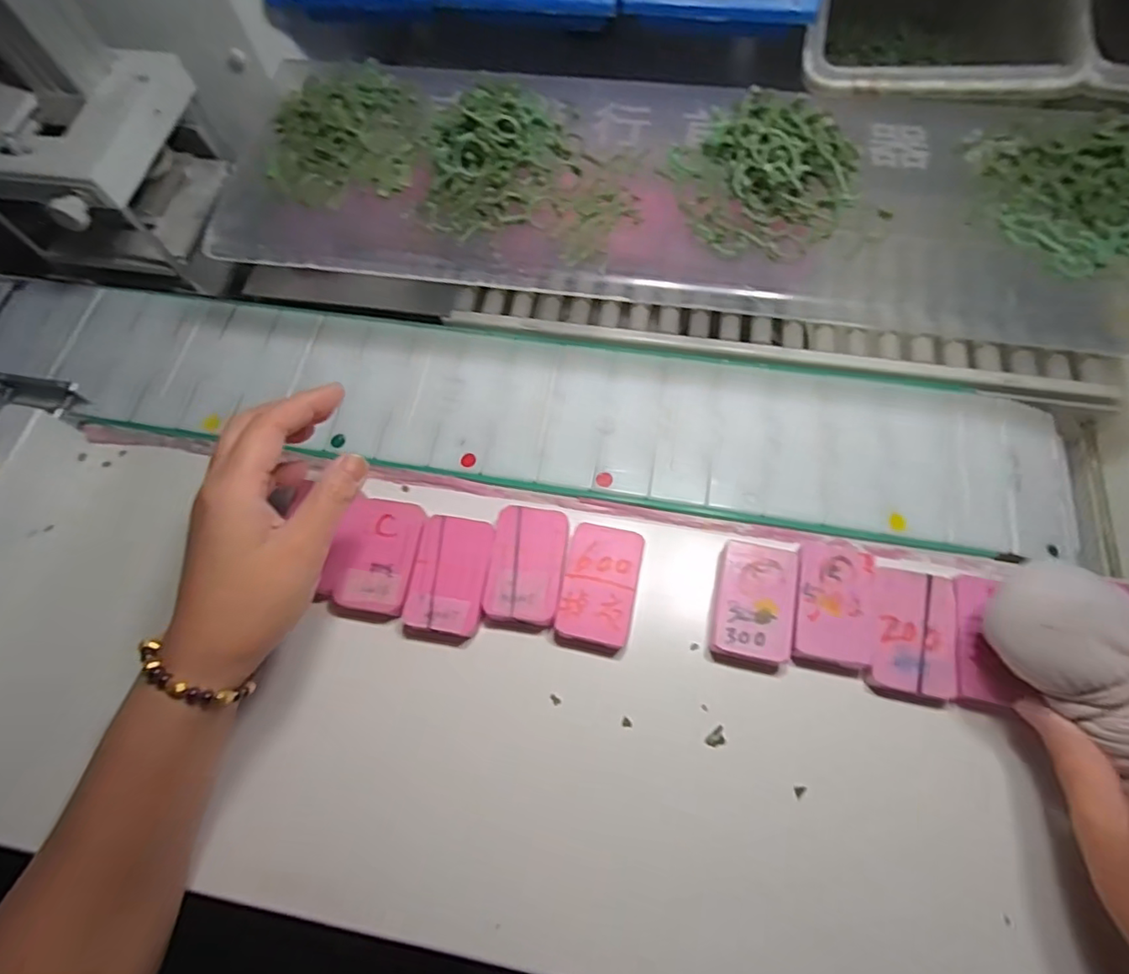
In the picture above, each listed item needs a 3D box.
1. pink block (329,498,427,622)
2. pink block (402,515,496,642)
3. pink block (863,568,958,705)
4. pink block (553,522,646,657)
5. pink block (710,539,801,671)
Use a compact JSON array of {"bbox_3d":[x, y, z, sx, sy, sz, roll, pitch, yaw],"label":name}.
[{"bbox_3d":[-0.117,0.047,0.370,0.046,0.016,0.076,9,70,5],"label":"pink block"},{"bbox_3d":[-0.071,0.057,0.364,0.048,0.019,0.073,10,70,6],"label":"pink block"},{"bbox_3d":[0.205,0.088,0.340,0.046,0.015,0.074,10,70,6],"label":"pink block"},{"bbox_3d":[0.022,0.063,0.357,0.044,0.017,0.076,12,70,6],"label":"pink block"},{"bbox_3d":[0.115,0.072,0.349,0.044,0.019,0.072,11,70,6],"label":"pink block"}]

